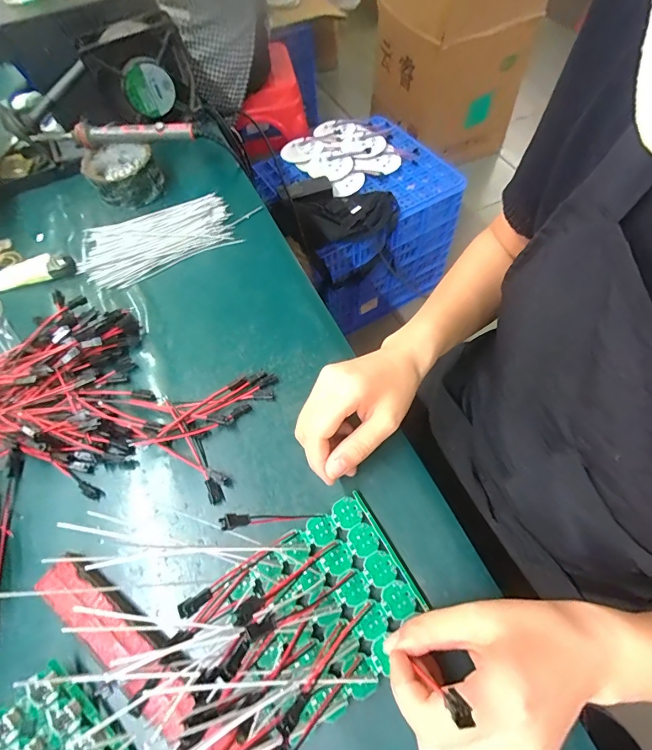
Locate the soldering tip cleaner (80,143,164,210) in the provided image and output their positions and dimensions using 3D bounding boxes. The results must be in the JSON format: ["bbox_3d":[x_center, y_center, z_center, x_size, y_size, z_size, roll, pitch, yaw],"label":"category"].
[{"bbox_3d":[-0.251,-0.250,0.497,0.080,0.039,0.092,-36,64,-16],"label":"soldering tip cleaner"}]

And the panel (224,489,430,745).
[{"bbox_3d":[0.001,0.154,0.269,0.113,0.008,0.104,-28,62,-13],"label":"panel"}]

